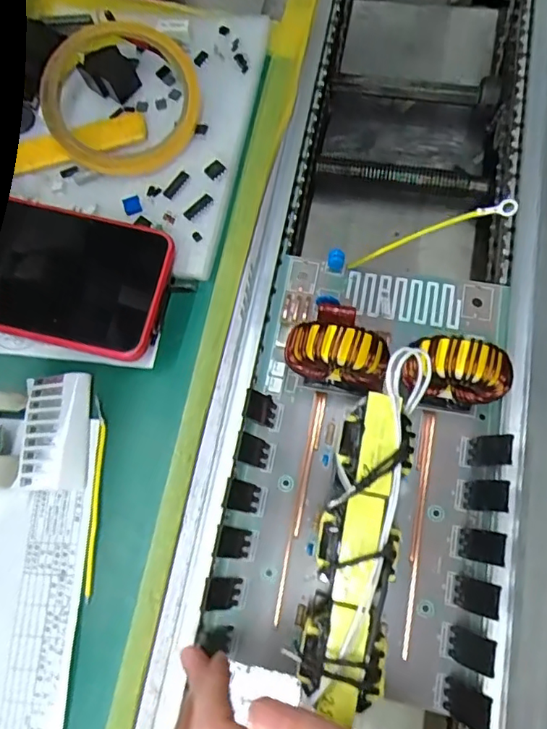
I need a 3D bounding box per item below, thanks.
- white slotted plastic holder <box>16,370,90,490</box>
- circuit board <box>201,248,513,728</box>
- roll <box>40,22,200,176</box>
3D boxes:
[{"bbox_3d":[-0.117,0.035,0.288,0.032,0.012,0.062,-3,69,2],"label":"white slotted plastic holder"},{"bbox_3d":[0.051,0.044,0.265,0.134,0.059,0.219,11,74,4],"label":"circuit board"},{"bbox_3d":[-0.092,-0.162,0.325,0.092,0.014,0.092,0,89,-5],"label":"roll"}]

